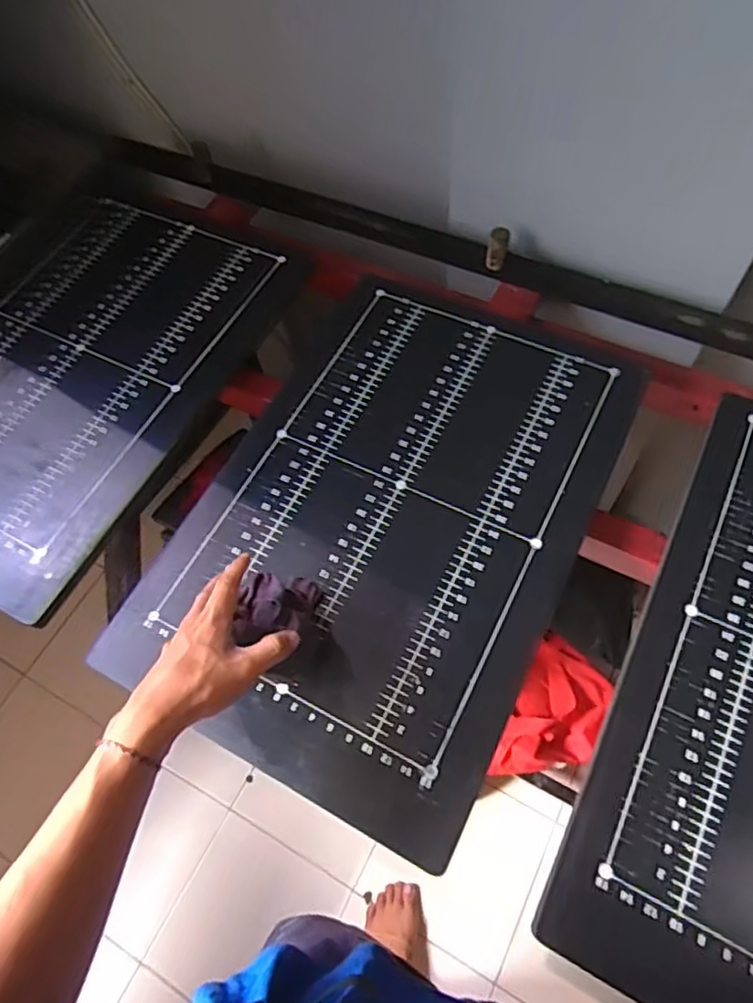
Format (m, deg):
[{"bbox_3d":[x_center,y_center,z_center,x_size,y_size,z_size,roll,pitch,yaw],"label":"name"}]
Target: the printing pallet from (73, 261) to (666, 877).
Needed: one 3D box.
[{"bbox_3d":[0.028,-0.013,0.695,0.393,0.016,0.627,24,66,16],"label":"printing pallet"}]

